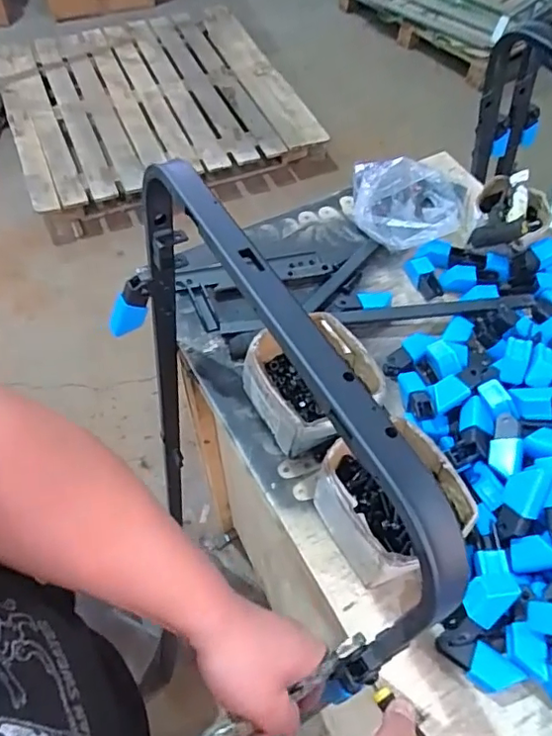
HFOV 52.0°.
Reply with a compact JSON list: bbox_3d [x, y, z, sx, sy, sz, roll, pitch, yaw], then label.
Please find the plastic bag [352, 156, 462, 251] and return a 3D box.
[{"bbox_3d":[0.215,-0.279,0.912,0.169,0.075,0.174,8,55,4],"label":"plastic bag"}]

